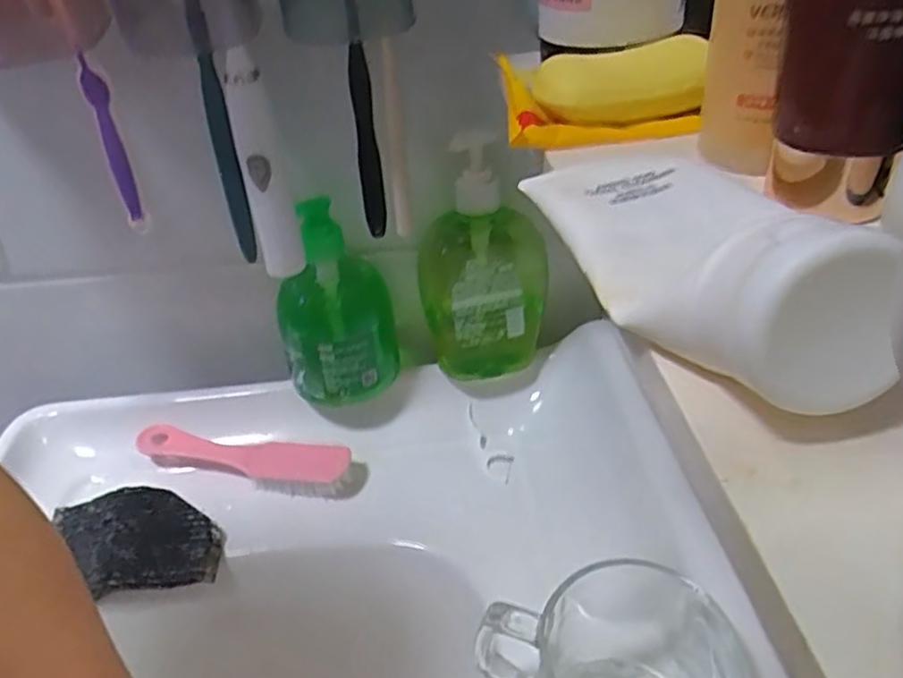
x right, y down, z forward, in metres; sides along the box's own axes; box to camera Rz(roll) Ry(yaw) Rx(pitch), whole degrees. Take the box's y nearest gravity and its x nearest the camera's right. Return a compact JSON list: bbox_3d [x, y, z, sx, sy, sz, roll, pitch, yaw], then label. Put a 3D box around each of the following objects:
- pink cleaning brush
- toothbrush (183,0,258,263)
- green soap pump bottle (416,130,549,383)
[{"bbox_3d":[-0.154,0.087,0.504,0.165,0.023,0.038,3,38,8],"label":"pink cleaning brush"},{"bbox_3d":[-0.129,-0.125,0.377,0.018,0.180,0.023,-13,38,-12],"label":"toothbrush"},{"bbox_3d":[0.022,-0.040,0.507,0.095,0.188,0.053,2,37,6],"label":"green soap pump bottle"}]

